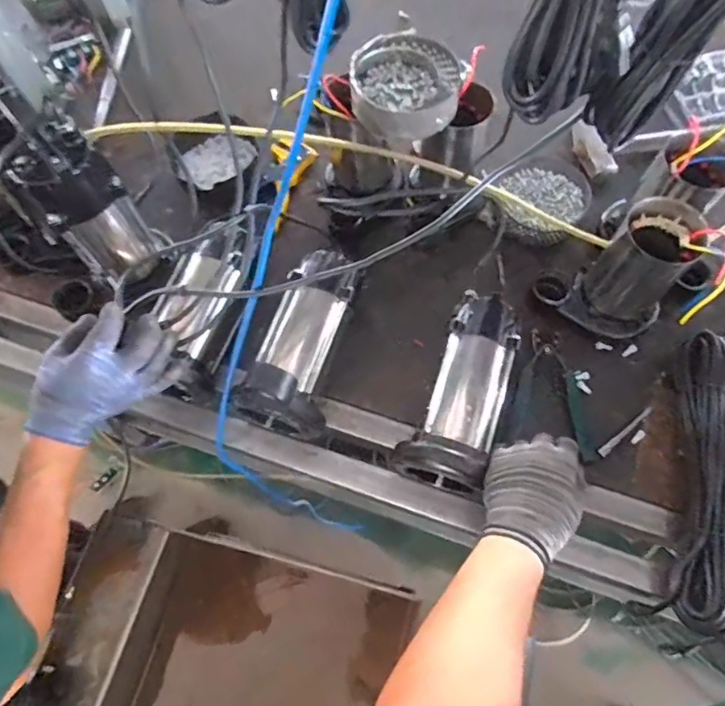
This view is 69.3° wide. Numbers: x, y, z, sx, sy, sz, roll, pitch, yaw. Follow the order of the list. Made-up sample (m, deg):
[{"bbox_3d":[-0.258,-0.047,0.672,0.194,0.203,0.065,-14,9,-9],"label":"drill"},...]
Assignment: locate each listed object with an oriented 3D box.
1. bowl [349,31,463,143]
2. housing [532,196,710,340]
[{"bbox_3d":[0.055,-0.338,0.657,0.134,0.050,0.152,1,67,3],"label":"bowl"},{"bbox_3d":[0.331,-0.109,0.677,0.154,0.153,0.129,39,74,17],"label":"housing"}]

